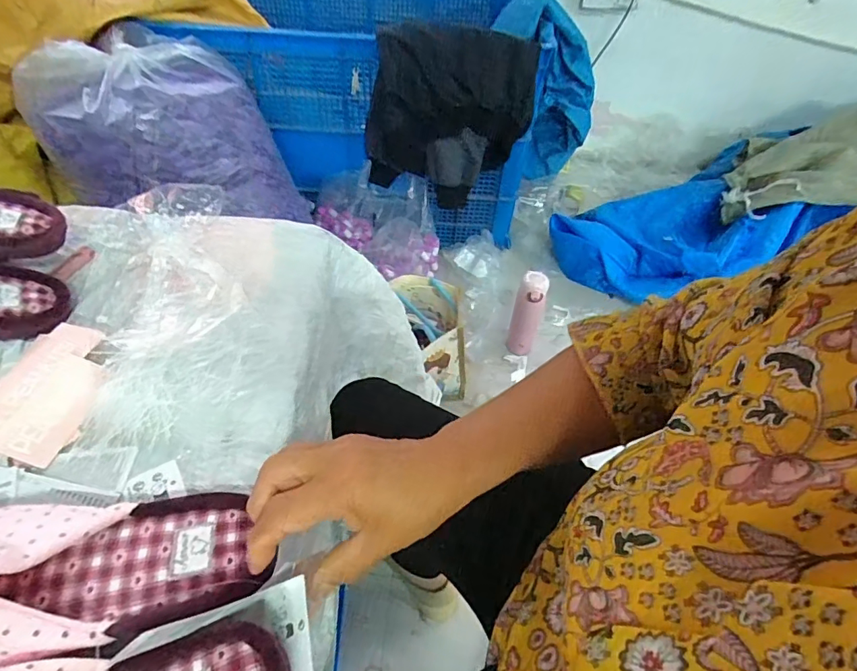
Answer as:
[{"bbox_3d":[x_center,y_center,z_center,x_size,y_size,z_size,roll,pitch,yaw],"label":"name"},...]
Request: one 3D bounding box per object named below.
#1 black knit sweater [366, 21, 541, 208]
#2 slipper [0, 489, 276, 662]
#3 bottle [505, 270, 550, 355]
[{"bbox_3d":[0.044,-0.478,1.093,0.353,0.382,0.075,3,48,-1],"label":"black knit sweater"},{"bbox_3d":[-0.231,0.136,0.286,0.241,0.082,0.100,-4,47,-23],"label":"slipper"},{"bbox_3d":[0.228,-0.053,1.111,0.066,0.200,0.073,18,49,11],"label":"bottle"}]

